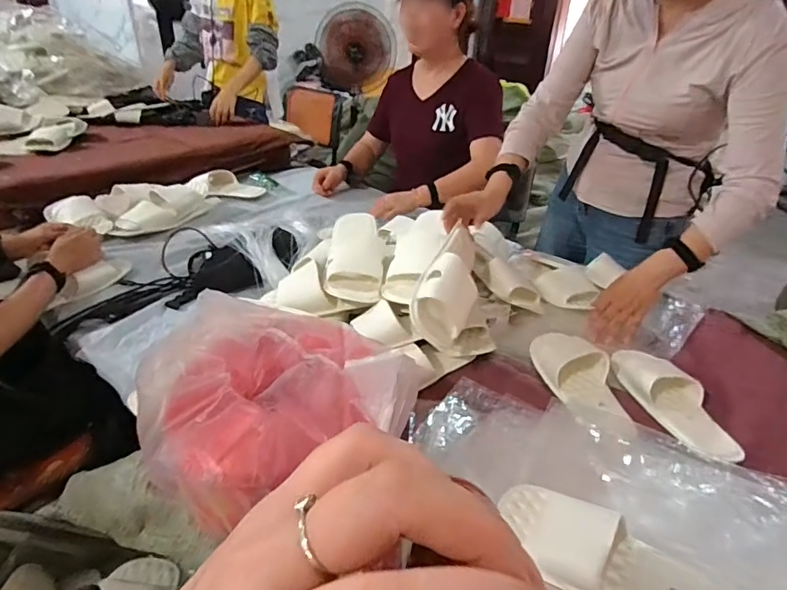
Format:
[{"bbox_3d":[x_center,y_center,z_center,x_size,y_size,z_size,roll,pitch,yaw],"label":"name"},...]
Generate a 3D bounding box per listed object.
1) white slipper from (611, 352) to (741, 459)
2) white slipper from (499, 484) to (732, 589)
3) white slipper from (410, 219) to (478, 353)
[{"bbox_3d":[0.442,0.157,0.748,0.109,0.054,0.233,-7,33,-16],"label":"white slipper"},{"bbox_3d":[0.225,0.264,0.488,0.239,0.045,0.107,20,36,26],"label":"white slipper"},{"bbox_3d":[0.104,-0.029,0.836,0.083,0.113,0.268,11,33,13],"label":"white slipper"}]

